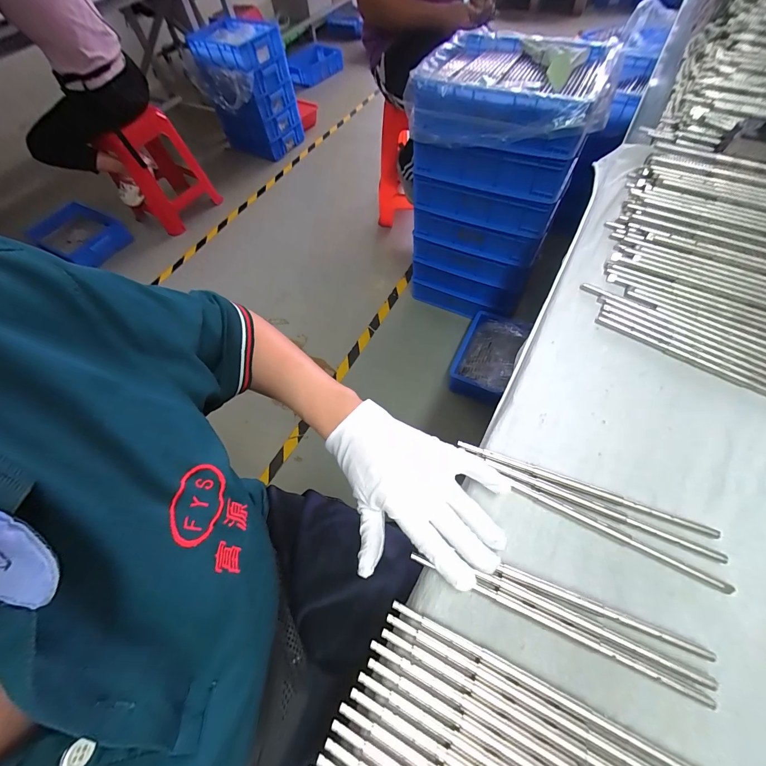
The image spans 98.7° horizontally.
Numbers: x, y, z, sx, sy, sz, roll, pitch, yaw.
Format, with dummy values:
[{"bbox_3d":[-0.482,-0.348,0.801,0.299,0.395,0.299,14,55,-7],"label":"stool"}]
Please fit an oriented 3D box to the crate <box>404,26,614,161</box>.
[{"bbox_3d":[0.309,-0.719,0.810,0.451,0.135,0.328,28,74,22],"label":"crate"}]

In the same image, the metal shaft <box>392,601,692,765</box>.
[{"bbox_3d":[0.104,0.207,0.224,0.209,0.004,0.009,22,64,13],"label":"metal shaft"}]

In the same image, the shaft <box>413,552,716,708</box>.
[{"bbox_3d":[0.121,0.176,0.243,0.210,0.009,0.008,20,64,13],"label":"shaft"}]

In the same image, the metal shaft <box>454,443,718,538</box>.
[{"bbox_3d":[0.170,0.089,0.286,0.208,0.004,0.011,18,63,12],"label":"metal shaft"}]

